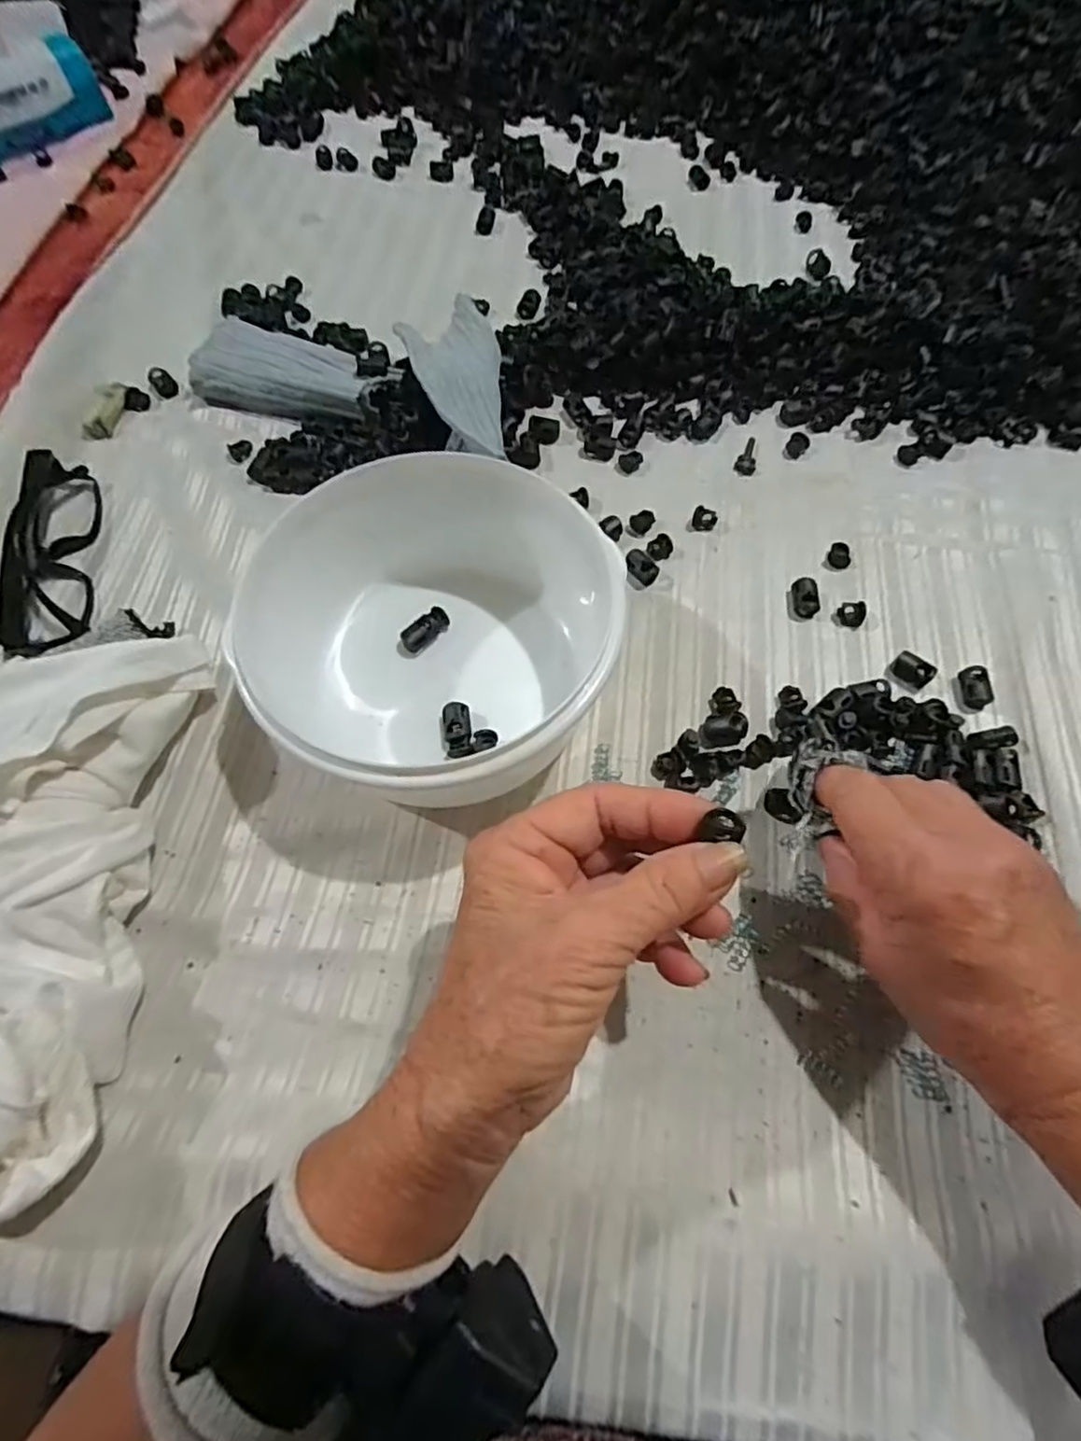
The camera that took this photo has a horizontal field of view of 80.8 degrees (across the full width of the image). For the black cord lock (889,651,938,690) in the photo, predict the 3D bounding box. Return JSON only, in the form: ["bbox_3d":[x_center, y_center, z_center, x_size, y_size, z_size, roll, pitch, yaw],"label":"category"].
[{"bbox_3d":[0.191,-0.026,0.326,0.020,0.009,0.014,31,70,16],"label":"black cord lock"}]

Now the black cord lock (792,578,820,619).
[{"bbox_3d":[0.144,-0.067,0.345,0.015,0.008,0.020,9,65,7],"label":"black cord lock"}]

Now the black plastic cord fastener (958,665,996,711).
[{"bbox_3d":[0.220,-0.017,0.321,0.013,0.008,0.020,-3,65,1],"label":"black plastic cord fastener"}]

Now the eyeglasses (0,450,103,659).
[{"bbox_3d":[-0.268,-0.093,0.350,0.030,0.024,0.134,-11,65,-3],"label":"eyeglasses"}]

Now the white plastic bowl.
[{"bbox_3d":[-0.047,-0.033,0.292,0.150,0.081,0.143,-1,65,2],"label":"white plastic bowl"}]

